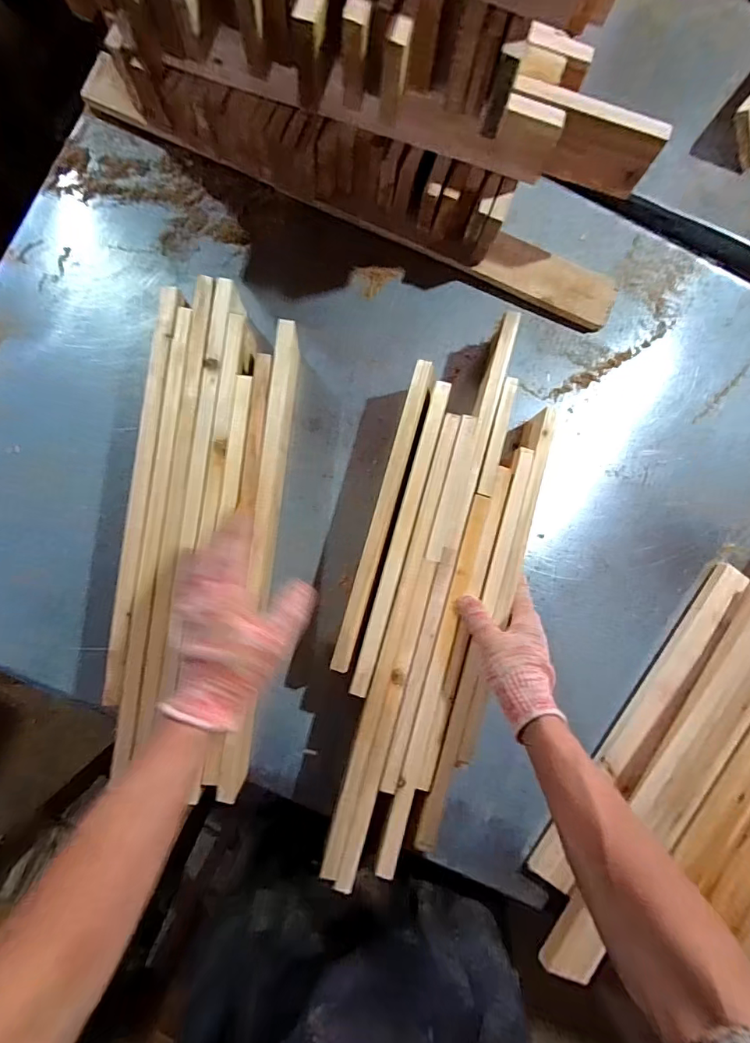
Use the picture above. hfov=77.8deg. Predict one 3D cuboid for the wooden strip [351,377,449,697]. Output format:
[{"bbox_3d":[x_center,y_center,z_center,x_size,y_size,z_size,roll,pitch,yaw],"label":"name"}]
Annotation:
[{"bbox_3d":[0.033,0.016,0.546,0.021,0.021,0.372,16,88,-4],"label":"wooden strip"}]

